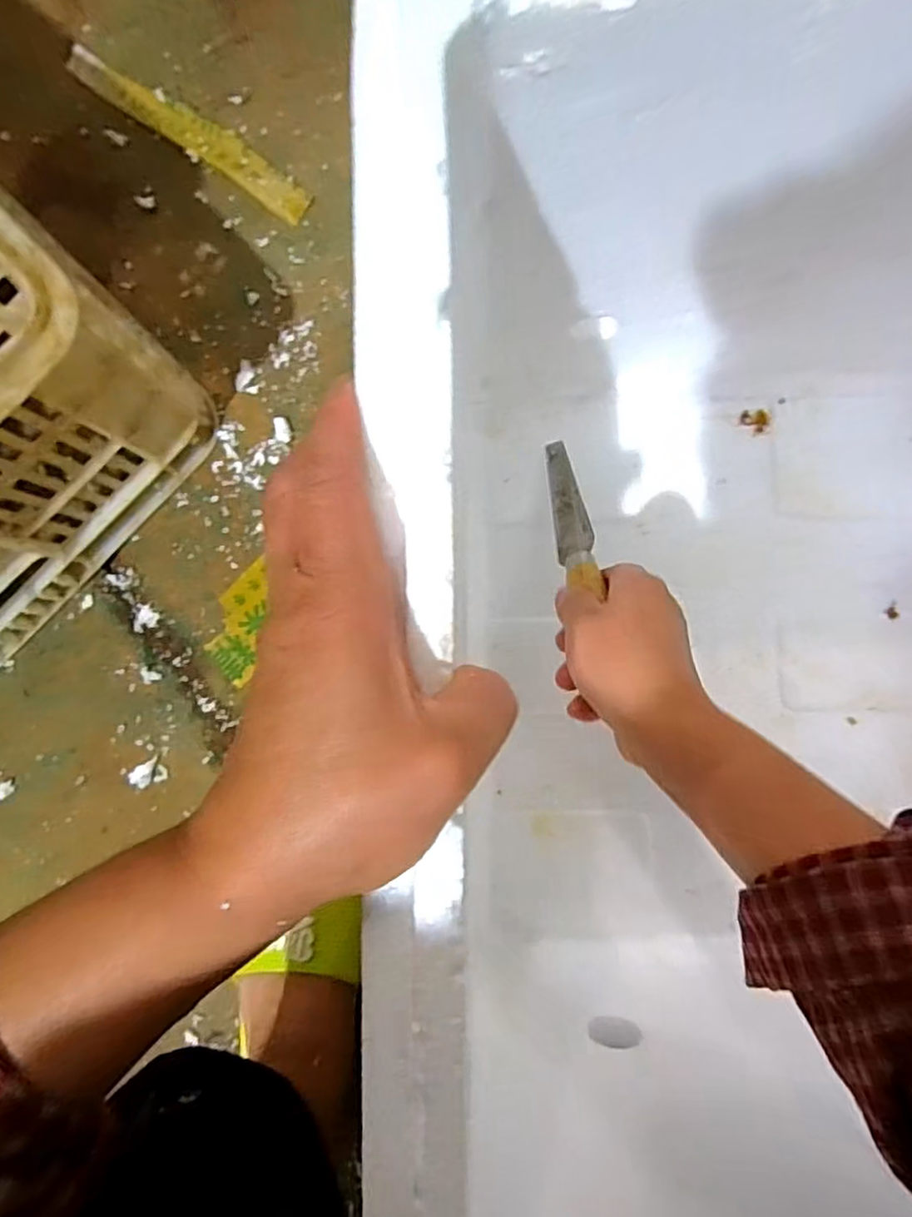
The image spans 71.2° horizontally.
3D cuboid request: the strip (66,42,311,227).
[{"bbox_3d":[-0.209,-0.371,0.494,0.220,0.004,0.030,36,89,1],"label":"strip"}]

